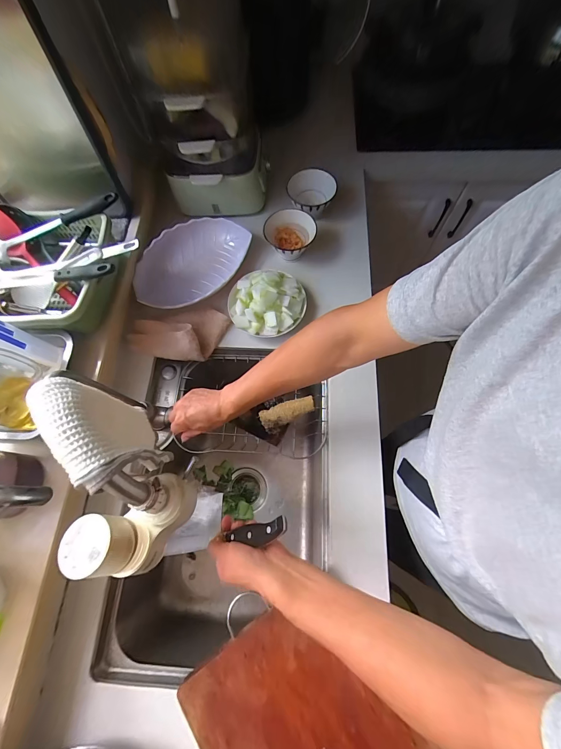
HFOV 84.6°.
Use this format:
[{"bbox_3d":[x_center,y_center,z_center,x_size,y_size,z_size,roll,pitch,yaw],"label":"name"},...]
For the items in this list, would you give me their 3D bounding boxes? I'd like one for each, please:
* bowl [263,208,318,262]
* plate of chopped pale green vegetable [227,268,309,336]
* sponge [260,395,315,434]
[{"bbox_3d":[0.023,-0.331,0.750,0.119,0.063,0.117,-1,70,2],"label":"bowl"},{"bbox_3d":[-0.031,-0.165,0.683,0.168,0.067,0.159,-1,70,2],"label":"plate of chopped pale green vegetable"},{"bbox_3d":[0.017,0.090,0.700,0.124,0.042,0.047,-18,70,-4],"label":"sponge"}]

